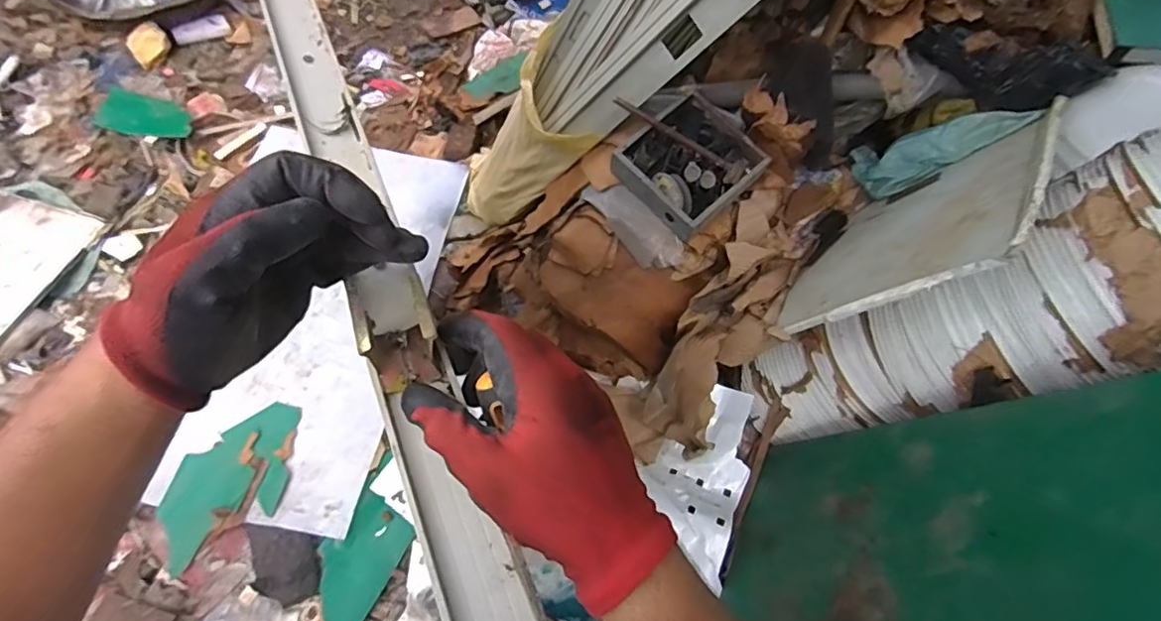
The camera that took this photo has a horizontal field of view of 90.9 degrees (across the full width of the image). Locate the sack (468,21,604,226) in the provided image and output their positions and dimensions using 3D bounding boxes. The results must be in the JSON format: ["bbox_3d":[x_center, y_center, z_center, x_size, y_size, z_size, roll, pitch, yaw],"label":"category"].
[{"bbox_3d":[-0.169,-0.452,1.612,0.234,0.656,0.263,35,59,-16],"label":"sack"}]

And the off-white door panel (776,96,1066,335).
[{"bbox_3d":[0.654,-0.165,1.138,0.020,0.485,0.551,52,51,-6],"label":"off-white door panel"}]

